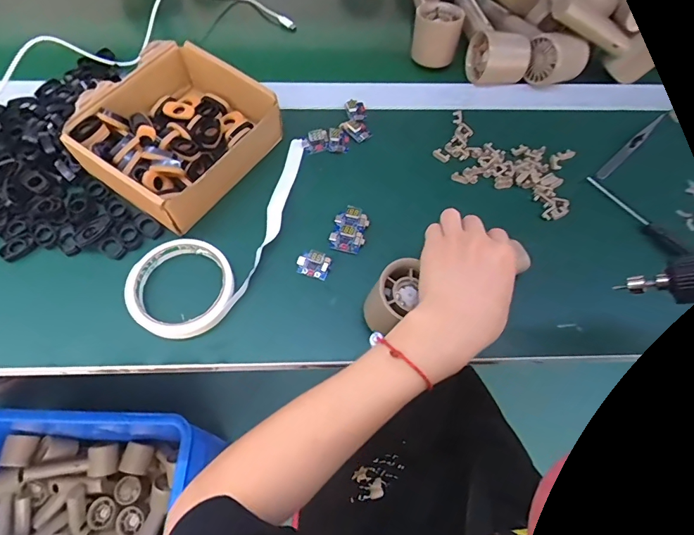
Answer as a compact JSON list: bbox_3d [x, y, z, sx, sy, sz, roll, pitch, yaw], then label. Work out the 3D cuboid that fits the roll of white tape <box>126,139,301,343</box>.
[{"bbox_3d":[-0.103,-0.033,0.427,0.092,0.017,0.245,38,68,15],"label":"roll of white tape"}]

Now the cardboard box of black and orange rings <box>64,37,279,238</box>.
[{"bbox_3d":[-0.168,-0.143,0.451,0.166,0.055,0.191,32,66,13],"label":"cardboard box of black and orange rings"}]

